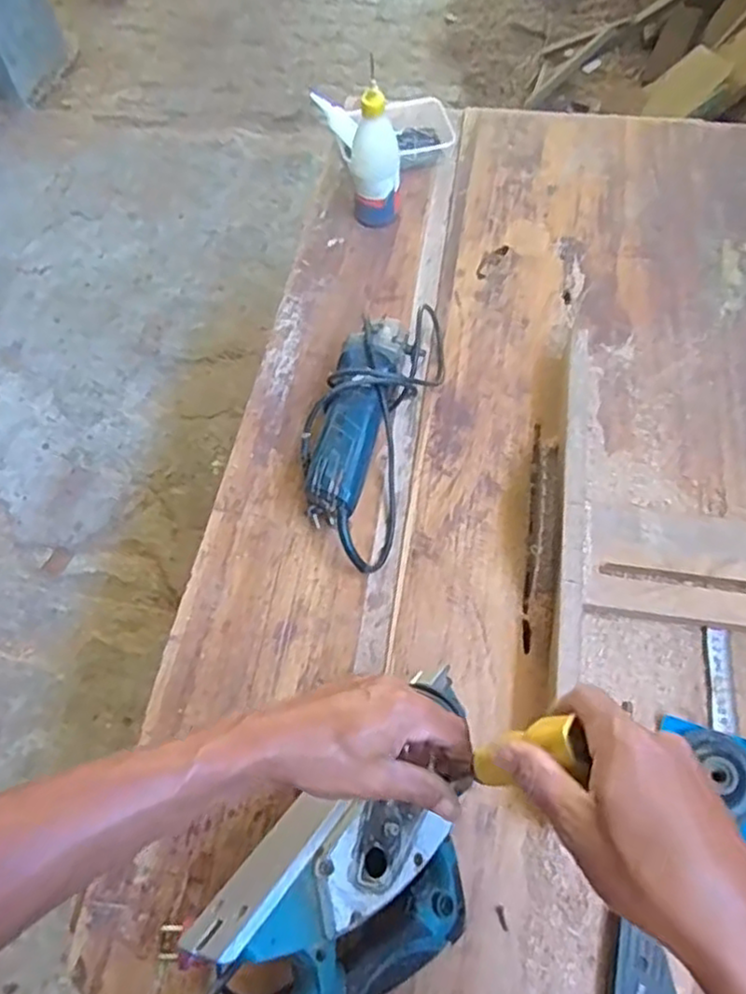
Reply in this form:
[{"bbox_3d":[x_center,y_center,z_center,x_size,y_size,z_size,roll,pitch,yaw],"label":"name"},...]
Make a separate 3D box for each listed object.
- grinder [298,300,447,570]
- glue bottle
[{"bbox_3d":[0.000,-0.098,0.774,0.118,0.087,0.356,14,64,10],"label":"grinder"},{"bbox_3d":[0.002,-0.444,0.888,0.064,0.171,0.052,-1,62,3],"label":"glue bottle"}]

